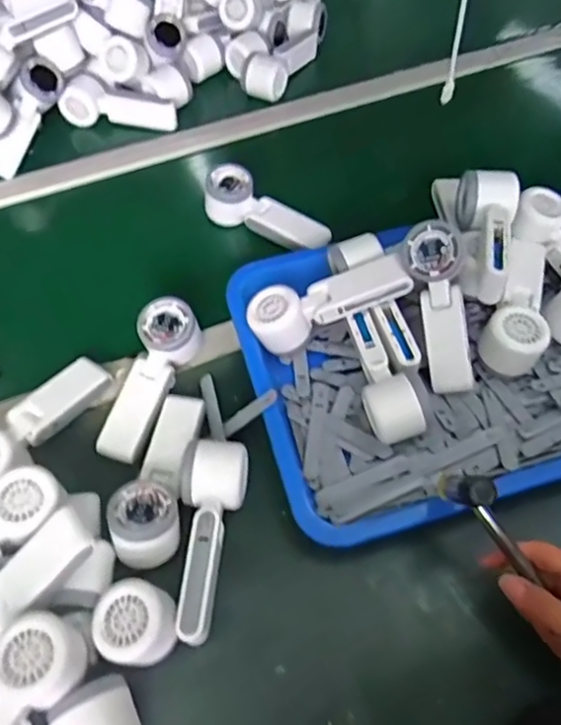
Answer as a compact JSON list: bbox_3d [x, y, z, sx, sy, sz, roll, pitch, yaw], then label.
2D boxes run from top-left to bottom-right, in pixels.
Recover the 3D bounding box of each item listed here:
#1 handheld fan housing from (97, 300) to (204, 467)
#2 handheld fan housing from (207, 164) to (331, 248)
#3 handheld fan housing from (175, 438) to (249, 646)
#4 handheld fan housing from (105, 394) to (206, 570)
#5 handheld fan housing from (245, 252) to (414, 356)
[{"bbox_3d":[-0.132,0.019,0.598,0.056,0.048,0.169,17,75,13],"label":"handheld fan housing"},{"bbox_3d":[-0.017,-0.182,0.726,0.159,0.048,0.050,28,61,4],"label":"handheld fan housing"},{"bbox_3d":[-0.064,0.148,0.507,0.054,0.046,0.166,4,57,5],"label":"handheld fan housing"},{"bbox_3d":[-0.107,0.101,0.543,0.057,0.044,0.161,5,44,5],"label":"handheld fan housing"},{"bbox_3d":[0.050,-0.061,0.605,0.165,0.053,0.060,-20,57,5],"label":"handheld fan housing"}]

